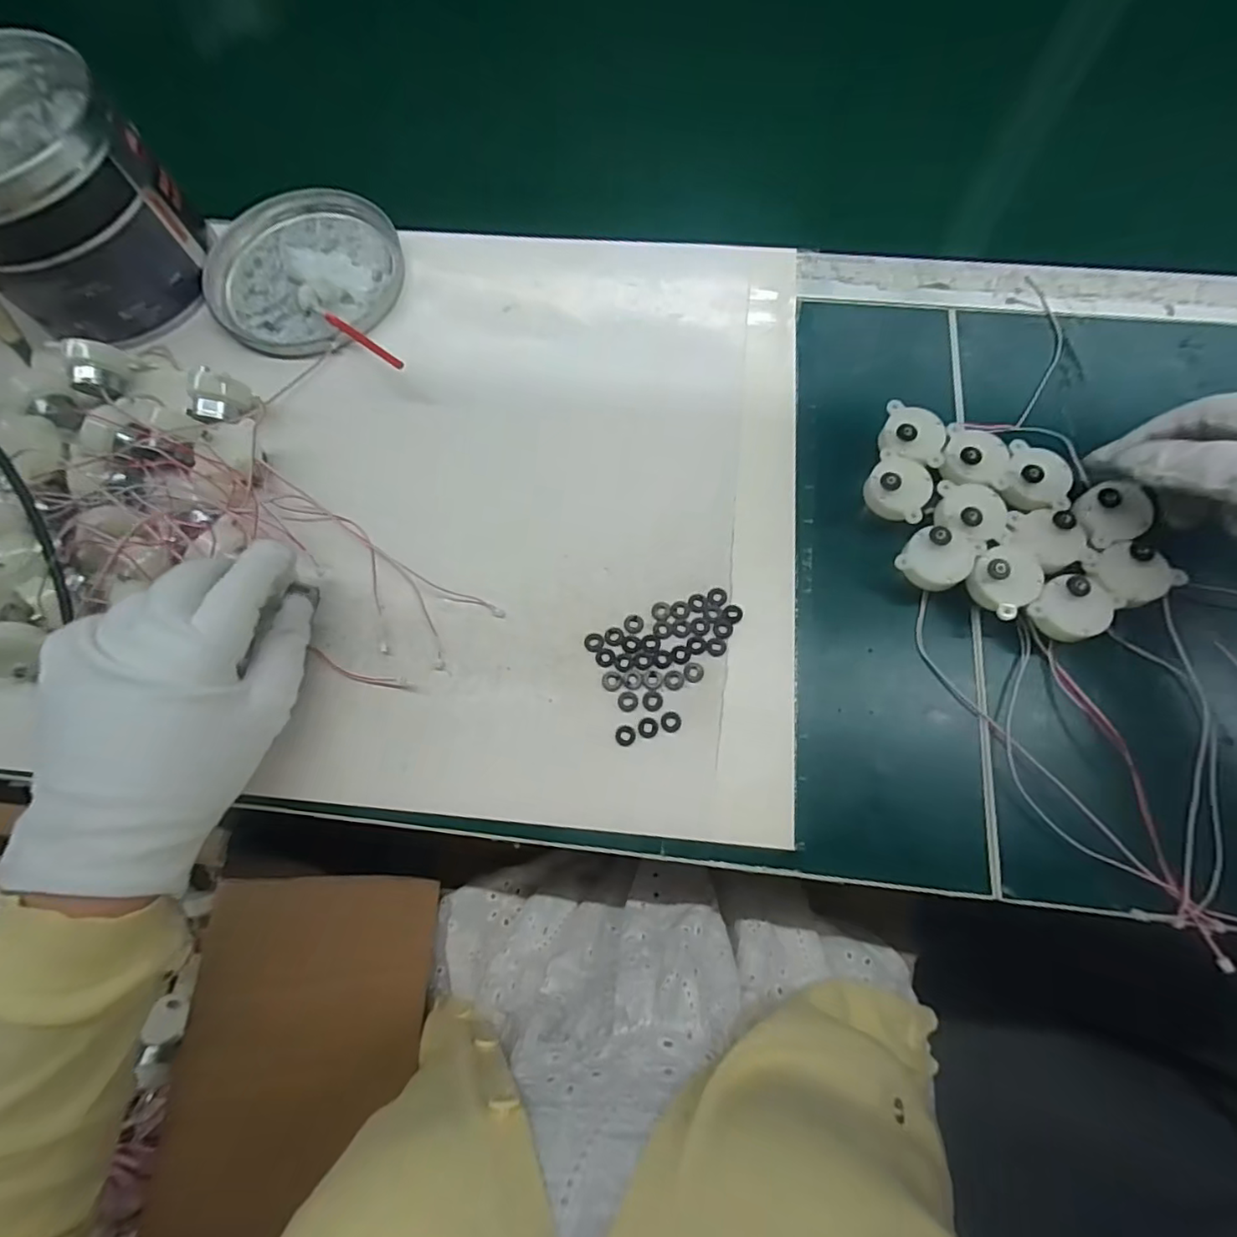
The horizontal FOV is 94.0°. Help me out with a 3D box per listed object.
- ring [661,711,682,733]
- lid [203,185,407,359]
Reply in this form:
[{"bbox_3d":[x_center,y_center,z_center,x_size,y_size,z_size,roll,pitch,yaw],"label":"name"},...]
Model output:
[{"bbox_3d":[0.027,0.053,0.296,0.010,0.004,0.010,-1,72,2],"label":"ring"},{"bbox_3d":[-0.215,-0.239,0.395,0.128,0.011,0.136,-1,72,2],"label":"lid"}]

